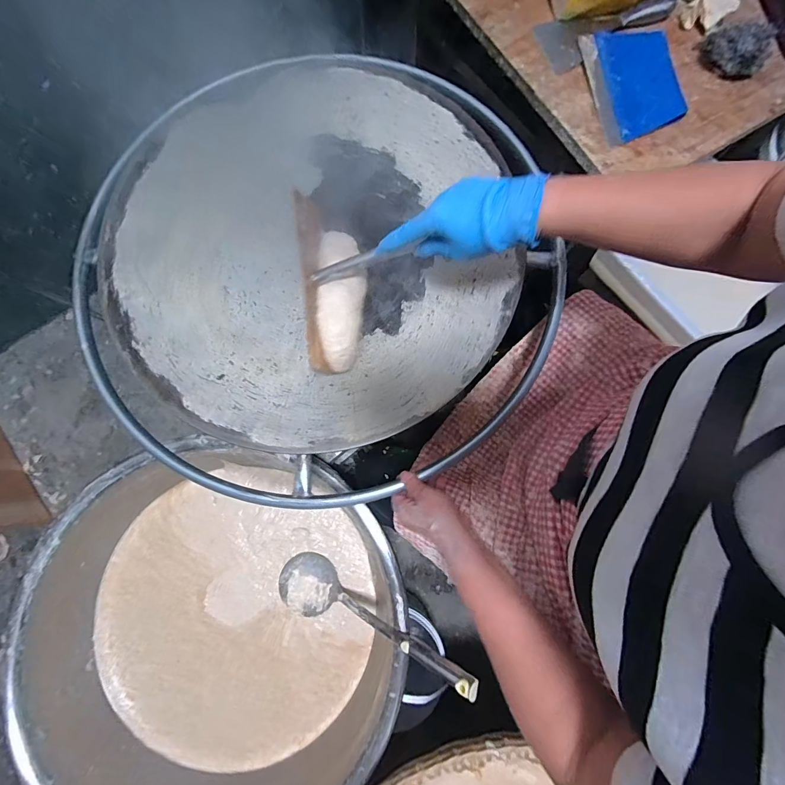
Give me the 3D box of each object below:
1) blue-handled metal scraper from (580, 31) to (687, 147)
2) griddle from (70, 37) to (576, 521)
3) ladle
[{"bbox_3d":[0.371,-0.475,0.576,0.131,0.016,0.185,-10,80,-2],"label":"blue-handled metal scraper"},{"bbox_3d":[-0.094,-0.186,0.532,0.640,0.052,0.672,0,80,0],"label":"griddle"},{"bbox_3d":[-0.043,0.370,0.594,0.376,0.073,0.105,9,77,42],"label":"ladle"}]

